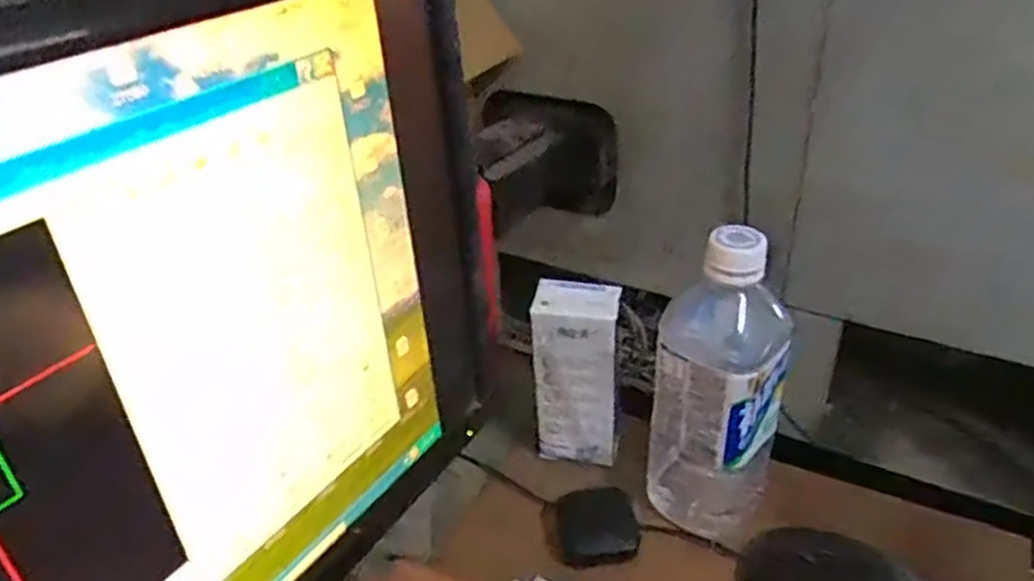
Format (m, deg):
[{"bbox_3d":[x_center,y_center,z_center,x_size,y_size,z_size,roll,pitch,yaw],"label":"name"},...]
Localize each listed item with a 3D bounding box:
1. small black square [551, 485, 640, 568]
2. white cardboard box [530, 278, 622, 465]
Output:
[{"bbox_3d":[0.049,0.146,0.484,0.053,0.017,0.046,-1,31,1],"label":"small black square"},{"bbox_3d":[0.041,0.057,0.521,0.054,0.128,0.034,7,32,13],"label":"white cardboard box"}]

